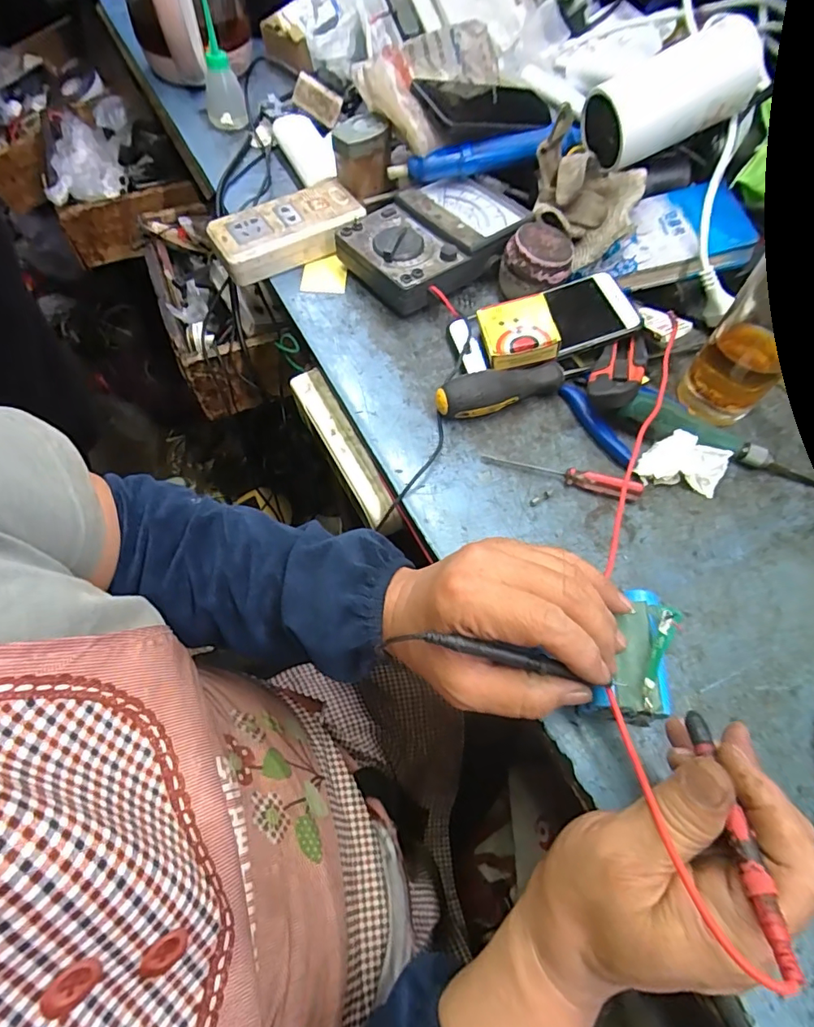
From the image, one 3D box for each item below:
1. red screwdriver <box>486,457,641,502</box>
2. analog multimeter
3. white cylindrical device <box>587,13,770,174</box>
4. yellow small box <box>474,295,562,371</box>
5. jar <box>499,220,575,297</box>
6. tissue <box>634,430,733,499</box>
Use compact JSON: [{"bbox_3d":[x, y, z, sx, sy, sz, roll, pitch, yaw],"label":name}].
[{"bbox_3d":[0.119,-0.032,0.388,0.118,0.019,0.012,20,62,9],"label":"red screwdriver"},{"bbox_3d":[0.028,-0.269,0.501,0.173,0.048,0.122,-31,66,-17],"label":"analog multimeter"},{"bbox_3d":[0.239,-0.370,0.456,0.139,0.070,0.058,-22,62,10],"label":"white cylindrical device"},{"bbox_3d":[0.093,-0.153,0.424,0.057,0.019,0.058,-14,70,6],"label":"yellow small box"},{"bbox_3d":[0.121,-0.235,0.471,0.061,0.039,0.066,1,61,-1],"label":"jar"},{"bbox_3d":[0.212,-0.041,0.391,0.061,0.028,0.040,11,61,4],"label":"tissue"}]

